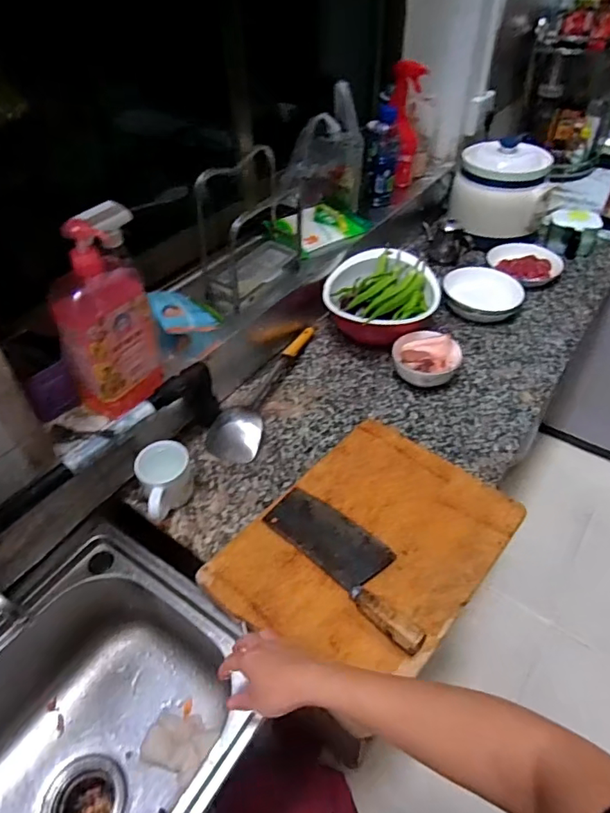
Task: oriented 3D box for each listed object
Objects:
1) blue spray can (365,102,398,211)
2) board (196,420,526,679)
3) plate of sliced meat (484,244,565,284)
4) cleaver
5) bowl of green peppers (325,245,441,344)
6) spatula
[{"bbox_3d":[0.178,-0.579,1.201,0.074,0.211,0.066,5,44,8],"label":"blue spray can"},{"bbox_3d":[0.092,0.188,0.727,0.293,0.019,0.388,31,53,30],"label":"board"},{"bbox_3d":[0.541,-0.346,1.249,0.164,0.030,0.158,-1,44,1],"label":"plate of sliced meat"},{"bbox_3d":[0.062,0.202,0.699,0.091,0.027,0.277,-33,52,-28],"label":"cleaver"},{"bbox_3d":[0.157,-0.219,1.084,0.226,0.118,0.253,-1,44,2],"label":"bowl of green peppers"},{"bbox_3d":[-0.058,-0.041,0.972,0.093,0.037,0.368,18,48,20],"label":"spatula"}]

